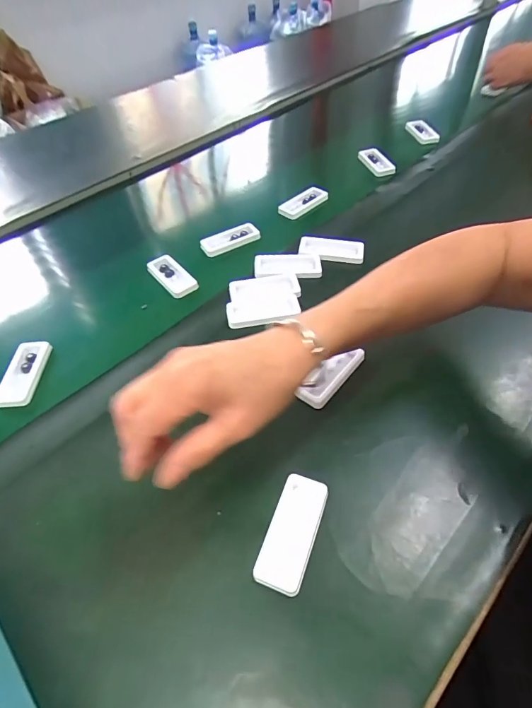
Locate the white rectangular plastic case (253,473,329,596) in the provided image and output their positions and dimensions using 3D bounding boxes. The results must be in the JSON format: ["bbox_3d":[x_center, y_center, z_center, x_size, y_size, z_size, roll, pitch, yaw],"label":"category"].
[{"bbox_3d":[0.022,0.142,0.320,0.037,0.007,0.089,15,53,16],"label":"white rectangular plastic case"}]

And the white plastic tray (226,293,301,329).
[{"bbox_3d":[-0.003,-0.054,0.481,0.087,0.009,0.039,-9,51,-4],"label":"white plastic tray"}]

